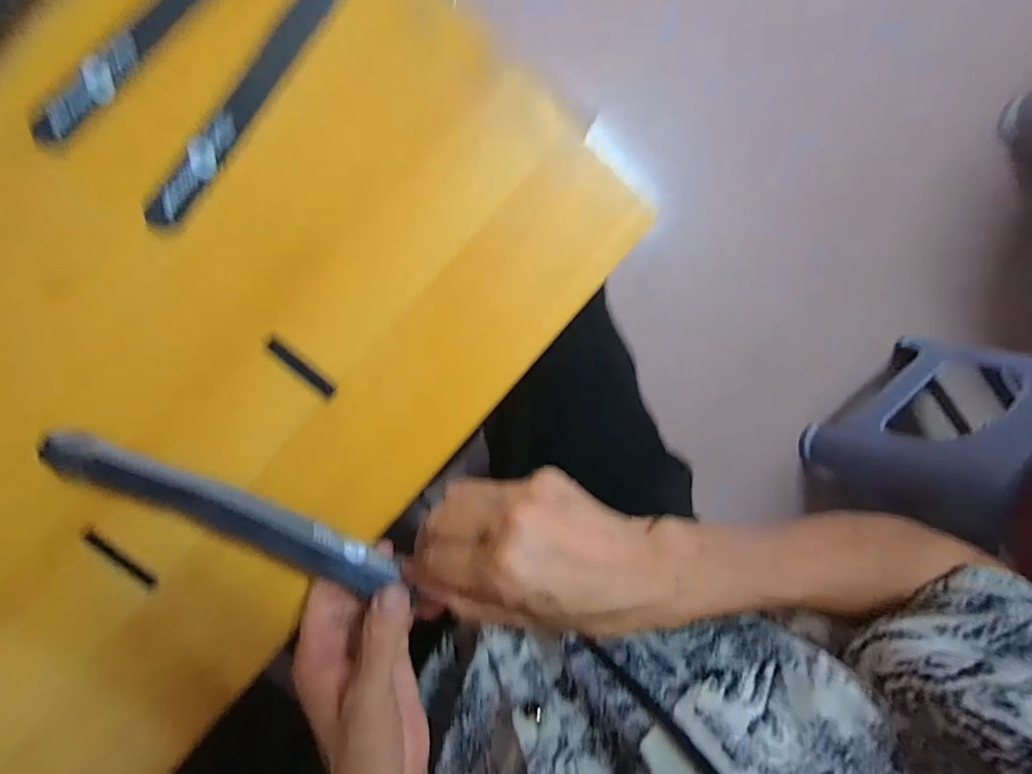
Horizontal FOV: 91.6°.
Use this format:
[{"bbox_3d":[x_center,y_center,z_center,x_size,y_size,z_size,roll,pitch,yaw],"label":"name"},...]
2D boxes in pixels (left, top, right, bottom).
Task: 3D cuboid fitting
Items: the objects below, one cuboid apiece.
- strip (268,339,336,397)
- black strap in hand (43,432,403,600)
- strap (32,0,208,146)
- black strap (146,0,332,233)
[{"bbox_3d":[-0.121,-0.011,0.283,0.044,0.004,0.008,40,88,-10],"label":"strip"},{"bbox_3d":[-0.148,0.066,0.259,0.179,0.015,0.023,26,91,-9],"label":"black strap in hand"},{"bbox_3d":[-0.174,-0.205,0.258,0.020,0.010,0.205,42,88,-10],"label":"strap"},{"bbox_3d":[-0.132,-0.168,0.268,0.022,0.012,0.200,35,89,-10],"label":"black strap"}]

